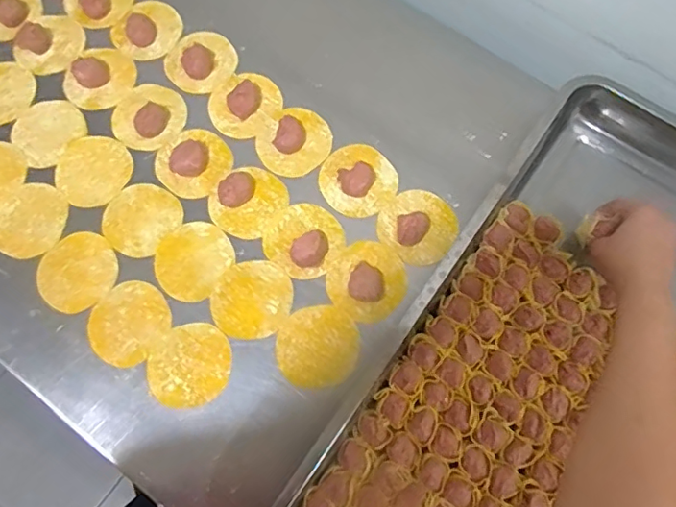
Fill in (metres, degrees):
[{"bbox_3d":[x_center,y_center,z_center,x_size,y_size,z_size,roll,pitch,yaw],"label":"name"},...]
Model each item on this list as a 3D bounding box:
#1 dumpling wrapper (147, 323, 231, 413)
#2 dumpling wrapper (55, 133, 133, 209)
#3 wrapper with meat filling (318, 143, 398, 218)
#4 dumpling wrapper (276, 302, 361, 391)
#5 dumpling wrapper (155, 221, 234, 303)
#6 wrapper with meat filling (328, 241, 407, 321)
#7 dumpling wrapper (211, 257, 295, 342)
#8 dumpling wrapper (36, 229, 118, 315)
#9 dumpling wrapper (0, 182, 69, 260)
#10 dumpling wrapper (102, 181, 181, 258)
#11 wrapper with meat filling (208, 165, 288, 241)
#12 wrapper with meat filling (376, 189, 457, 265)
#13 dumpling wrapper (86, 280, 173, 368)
[{"bbox_3d":[-0.148,0.111,0.548,0.078,0.004,0.084,0,74,0],"label":"dumpling wrapper"},{"bbox_3d":[-0.272,-0.093,0.611,0.083,0.004,0.083,0,74,0],"label":"dumpling wrapper"},{"bbox_3d":[0.021,-0.082,0.600,0.081,0.017,0.077,0,74,0],"label":"wrapper with meat filling"},{"bbox_3d":[-0.020,0.094,0.554,0.080,0.004,0.083,0,74,0],"label":"dumpling wrapper"},{"bbox_3d":[-0.153,0.008,0.584,0.076,0.007,0.082,0,79,2],"label":"dumpling wrapper"},{"bbox_3d":[0.031,0.026,0.565,0.077,0.018,0.080,0,74,0],"label":"wrapper with meat filling"},{"bbox_3d":[-0.087,0.048,0.567,0.077,0.004,0.085,29,76,10],"label":"dumpling wrapper"},{"bbox_3d":[-0.275,0.019,0.583,0.078,0.005,0.082,38,76,9],"label":"dumpling wrapper"},{"bbox_3d":[-0.336,-0.036,0.601,0.078,0.005,0.083,37,77,9],"label":"dumpling wrapper"},{"bbox_3d":[-0.213,-0.038,0.596,0.075,0.004,0.080,40,78,10],"label":"dumpling wrapper"},{"bbox_3d":[-0.097,-0.058,0.593,0.072,0.025,0.081,42,78,10],"label":"wrapper with meat filling"},{"bbox_3d":[0.085,-0.032,0.576,0.078,0.030,0.077,0,74,0],"label":"wrapper with meat filling"},{"bbox_3d":[-0.215,0.072,0.568,0.077,0.004,0.083,38,74,9],"label":"dumpling wrapper"}]

